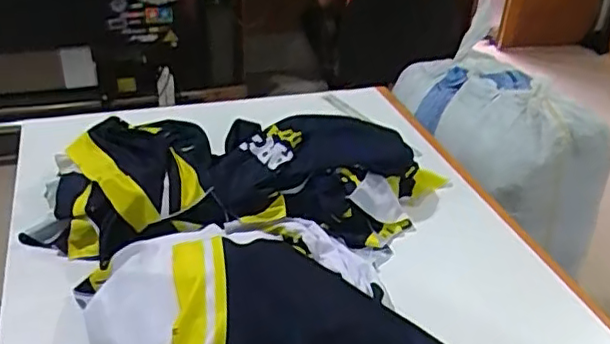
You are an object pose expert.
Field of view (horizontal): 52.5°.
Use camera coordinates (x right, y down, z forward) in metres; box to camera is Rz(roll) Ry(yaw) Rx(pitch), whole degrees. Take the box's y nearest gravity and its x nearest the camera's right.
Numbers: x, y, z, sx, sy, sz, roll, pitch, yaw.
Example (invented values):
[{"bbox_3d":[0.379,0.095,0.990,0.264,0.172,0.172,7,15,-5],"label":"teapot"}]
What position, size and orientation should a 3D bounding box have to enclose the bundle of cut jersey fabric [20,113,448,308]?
[{"bbox_3d":[-0.101,0.031,0.935,0.578,0.143,0.326,4,32,2],"label":"bundle of cut jersey fabric"}]

